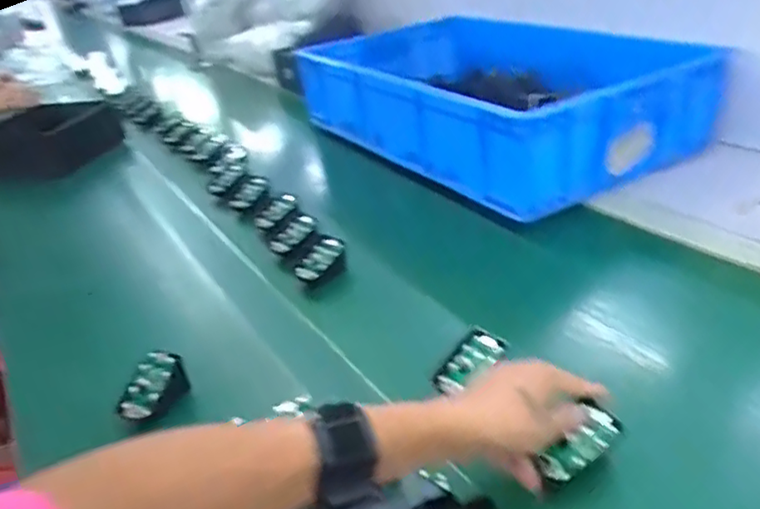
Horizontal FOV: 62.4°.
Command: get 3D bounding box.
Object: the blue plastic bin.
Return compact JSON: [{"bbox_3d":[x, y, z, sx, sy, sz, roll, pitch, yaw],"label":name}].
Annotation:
[{"bbox_3d":[0.168,-0.253,1.054,0.422,0.131,0.571,-22,33,-23],"label":"blue plastic bin"}]

